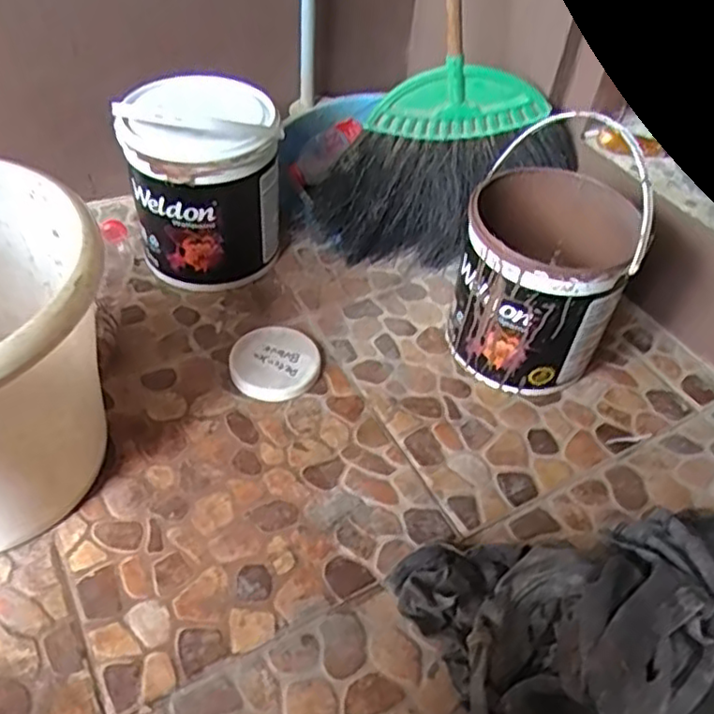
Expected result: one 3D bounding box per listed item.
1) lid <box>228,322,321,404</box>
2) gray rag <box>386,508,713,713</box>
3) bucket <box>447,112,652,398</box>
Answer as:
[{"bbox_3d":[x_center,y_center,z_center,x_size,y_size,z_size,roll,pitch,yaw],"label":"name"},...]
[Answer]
[{"bbox_3d":[-0.095,0.006,0.748,0.094,0.015,0.099,-42,63,-19],"label":"lid"},{"bbox_3d":[0.226,0.219,0.528,0.352,0.099,0.210,-4,47,-9],"label":"gray rag"},{"bbox_3d":[0.201,-0.084,0.742,0.164,0.198,0.178,3,47,-3],"label":"bucket"}]

